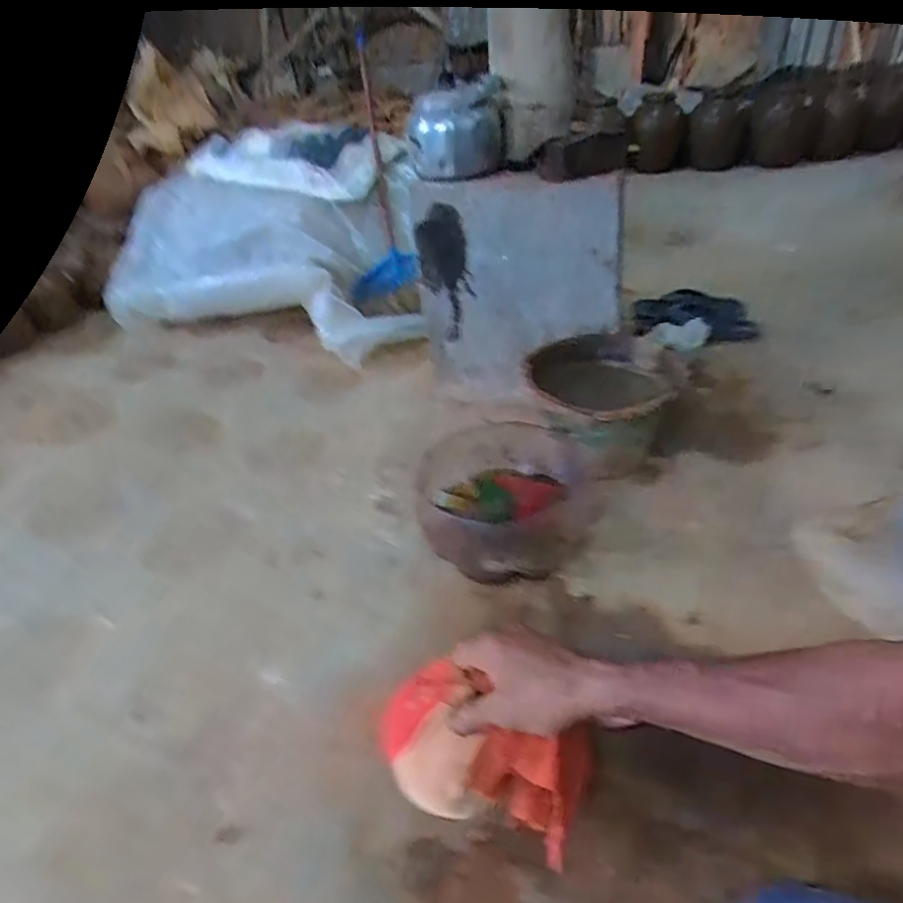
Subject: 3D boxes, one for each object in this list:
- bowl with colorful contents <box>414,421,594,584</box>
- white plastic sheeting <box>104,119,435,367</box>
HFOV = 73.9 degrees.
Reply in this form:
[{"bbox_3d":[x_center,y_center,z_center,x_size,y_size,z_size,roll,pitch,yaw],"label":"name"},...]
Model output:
[{"bbox_3d":[0.077,0.075,0.858,0.246,0.126,0.238,-6,36,4],"label":"bowl with colorful contents"},{"bbox_3d":[-0.484,-0.555,1.538,0.901,0.355,0.730,-2,37,9],"label":"white plastic sheeting"}]

